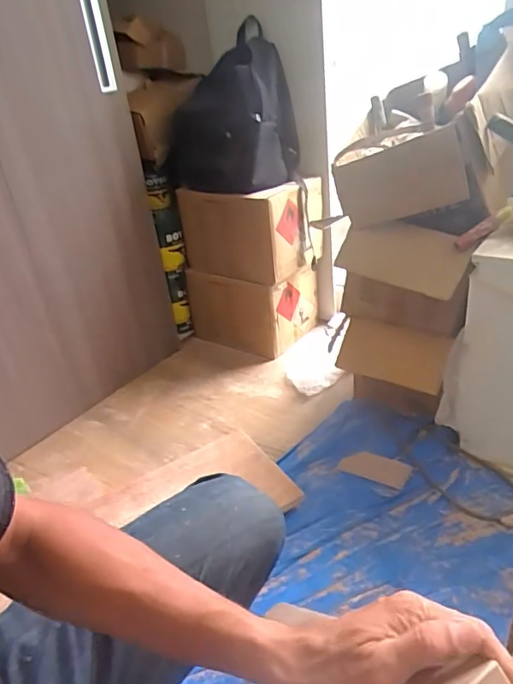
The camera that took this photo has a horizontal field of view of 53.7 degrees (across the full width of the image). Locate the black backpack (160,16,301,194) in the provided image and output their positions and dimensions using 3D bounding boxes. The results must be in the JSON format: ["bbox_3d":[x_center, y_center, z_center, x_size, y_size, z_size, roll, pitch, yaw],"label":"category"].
[{"bbox_3d":[-0.085,-0.592,1.345,0.355,0.341,0.144,8,33,26],"label":"black backpack"}]

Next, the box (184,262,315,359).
[{"bbox_3d":[-0.008,-0.130,1.687,0.350,0.257,0.253,15,37,34],"label":"box"}]

